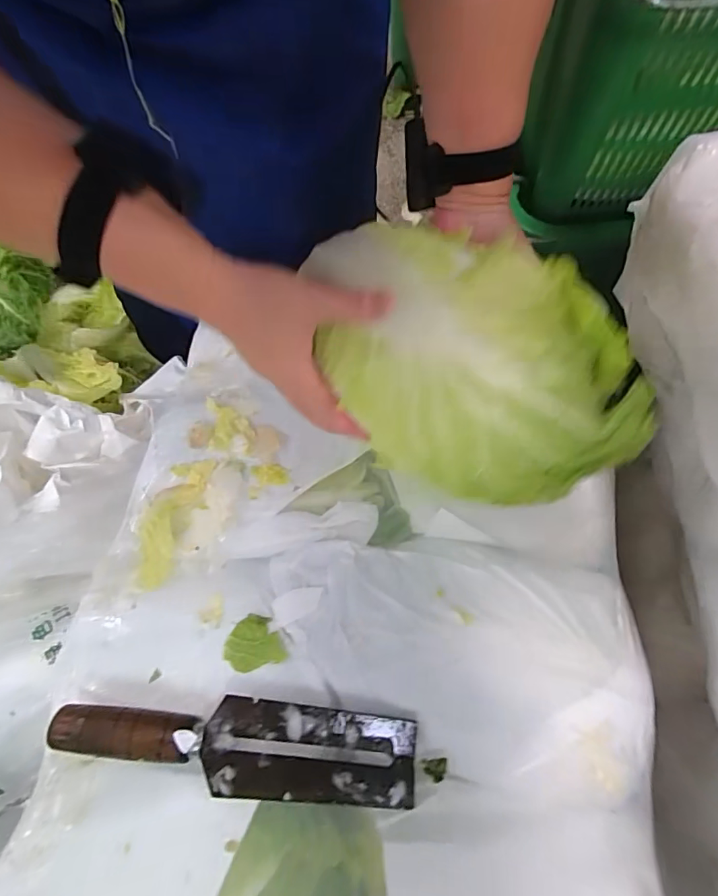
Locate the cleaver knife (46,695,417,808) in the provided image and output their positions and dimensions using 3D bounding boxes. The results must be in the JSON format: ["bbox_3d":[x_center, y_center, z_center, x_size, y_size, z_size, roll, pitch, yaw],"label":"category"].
[{"bbox_3d":[-0.084,0.203,0.310,0.243,0.026,0.057,3,64,4],"label":"cleaver knife"}]

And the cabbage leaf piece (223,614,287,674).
[{"bbox_3d":[-0.081,0.148,0.346,0.044,0.006,0.038,-15,64,-4],"label":"cabbage leaf piece"}]

